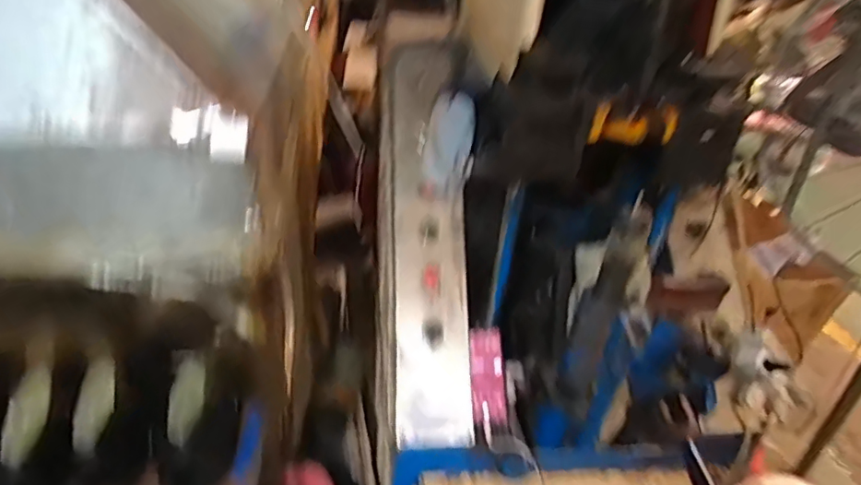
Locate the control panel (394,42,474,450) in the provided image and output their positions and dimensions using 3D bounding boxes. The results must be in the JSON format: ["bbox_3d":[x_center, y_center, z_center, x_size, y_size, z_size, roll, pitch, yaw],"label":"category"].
[{"bbox_3d":[-0.005,-0.034,0.977,0.140,0.081,0.728,0,77,-8],"label":"control panel"}]

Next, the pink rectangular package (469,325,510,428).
[{"bbox_3d":[0.104,0.235,0.979,0.066,0.025,0.171,-1,72,-9],"label":"pink rectangular package"}]

